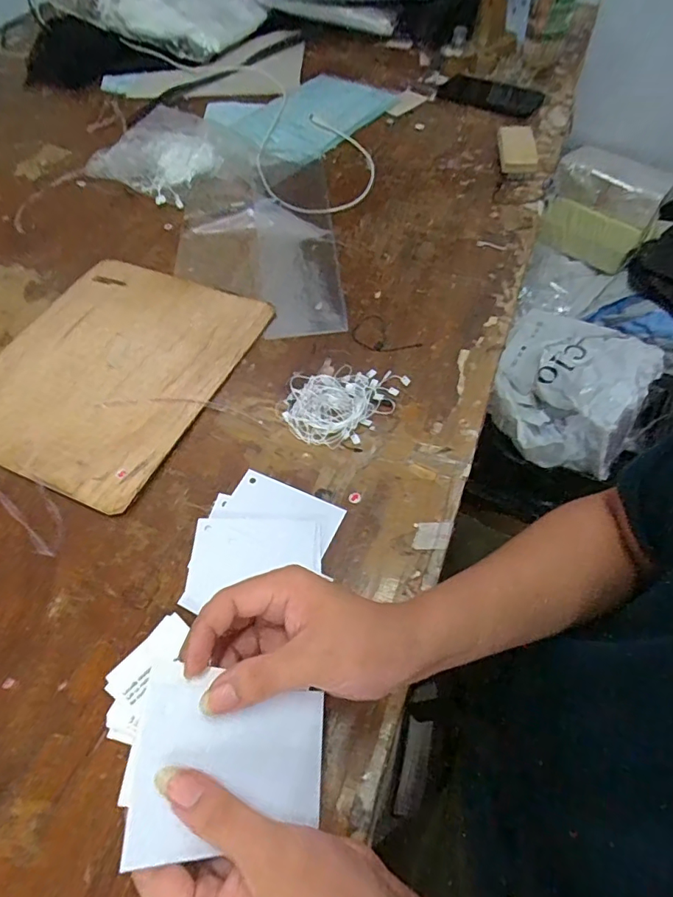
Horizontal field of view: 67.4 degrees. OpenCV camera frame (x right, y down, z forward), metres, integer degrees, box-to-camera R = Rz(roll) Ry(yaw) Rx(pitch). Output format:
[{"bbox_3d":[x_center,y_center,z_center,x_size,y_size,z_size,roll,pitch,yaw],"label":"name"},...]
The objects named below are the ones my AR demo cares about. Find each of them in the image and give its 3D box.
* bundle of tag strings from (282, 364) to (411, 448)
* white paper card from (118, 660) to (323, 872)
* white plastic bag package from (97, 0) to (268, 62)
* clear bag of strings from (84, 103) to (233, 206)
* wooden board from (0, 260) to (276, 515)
[{"bbox_3d":[0.013,-0.050,0.490,0.123,0.029,0.072,-28,61,-15],"label":"bundle of tag strings"},{"bbox_3d":[-0.052,0.154,0.258,0.102,0.006,0.077,15,60,-31],"label":"white paper card"},{"bbox_3d":[-0.320,-0.874,0.994,0.315,0.069,0.209,27,62,18],"label":"white plastic bag package"},{"bbox_3d":[-0.256,-0.447,0.758,0.198,0.033,0.175,31,63,20],"label":"clear bag of strings"},{"bbox_3d":[-0.240,-0.090,0.540,0.239,0.008,0.286,21,61,15],"label":"wooden board"}]

